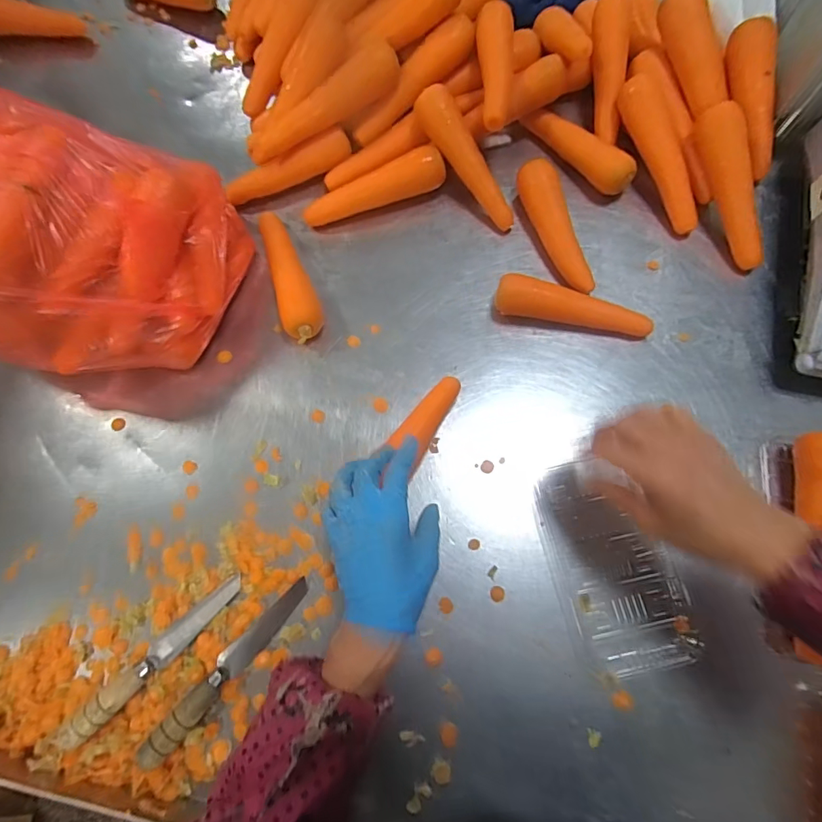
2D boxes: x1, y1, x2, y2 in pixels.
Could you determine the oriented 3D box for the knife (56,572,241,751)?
[{"bbox_3d":[-0.253,0.243,0.449,0.024,0.021,0.204,43,79,13],"label":"knife"}]

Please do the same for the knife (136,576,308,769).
[{"bbox_3d":[-0.178,0.249,0.443,0.025,0.021,0.201,40,78,13],"label":"knife"}]

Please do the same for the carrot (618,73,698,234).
[{"bbox_3d":[0.308,-0.315,0.561,0.034,0.034,0.193,-23,92,-5],"label":"carrot"}]

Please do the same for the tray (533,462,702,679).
[{"bbox_3d":[0.201,0.153,0.460,0.111,0.021,0.201,-15,73,-3],"label":"tray"}]

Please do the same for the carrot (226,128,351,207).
[{"bbox_3d":[-0.159,-0.315,0.588,0.167,0.035,0.026,-22,73,-5],"label":"carrot"}]

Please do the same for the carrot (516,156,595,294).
[{"bbox_3d":[0.174,-0.225,0.559,0.043,0.050,0.174,-17,73,-3],"label":"carrot"}]

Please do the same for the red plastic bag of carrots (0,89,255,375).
[{"bbox_3d":[-0.444,-0.203,0.511,0.458,0.183,0.271,16,76,7],"label":"red plastic bag of carrots"}]

